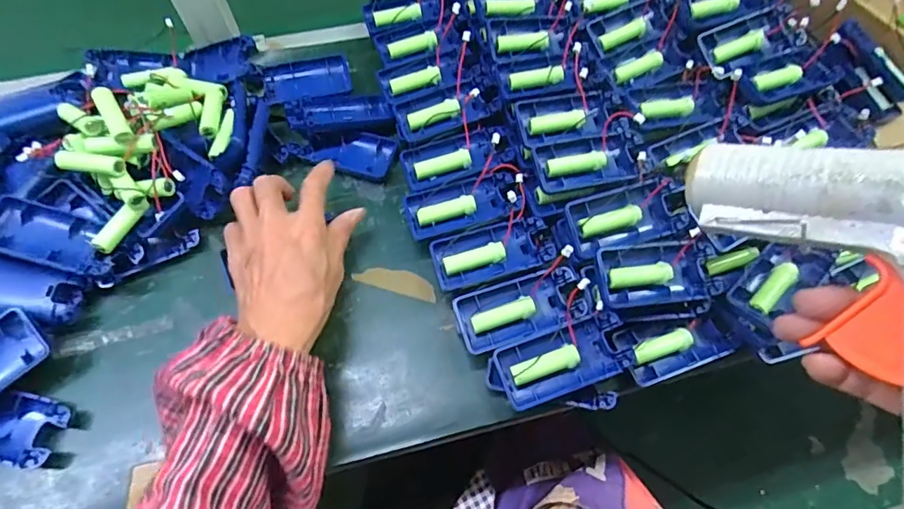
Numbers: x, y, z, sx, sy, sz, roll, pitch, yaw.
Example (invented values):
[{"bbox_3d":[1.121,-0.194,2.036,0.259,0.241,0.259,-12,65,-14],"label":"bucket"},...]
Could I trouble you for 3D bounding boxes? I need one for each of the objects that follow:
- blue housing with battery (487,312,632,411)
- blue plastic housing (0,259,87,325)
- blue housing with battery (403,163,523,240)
[{"bbox_3d":[0.074,0.075,0.358,0.093,0.021,0.044,-16,66,-10],"label":"blue housing with battery"},{"bbox_3d":[-0.322,0.028,0.372,0.090,0.027,0.038,9,64,3],"label":"blue plastic housing"},{"bbox_3d":[0.012,-0.041,0.418,0.098,0.017,0.045,-15,65,-9],"label":"blue housing with battery"}]

